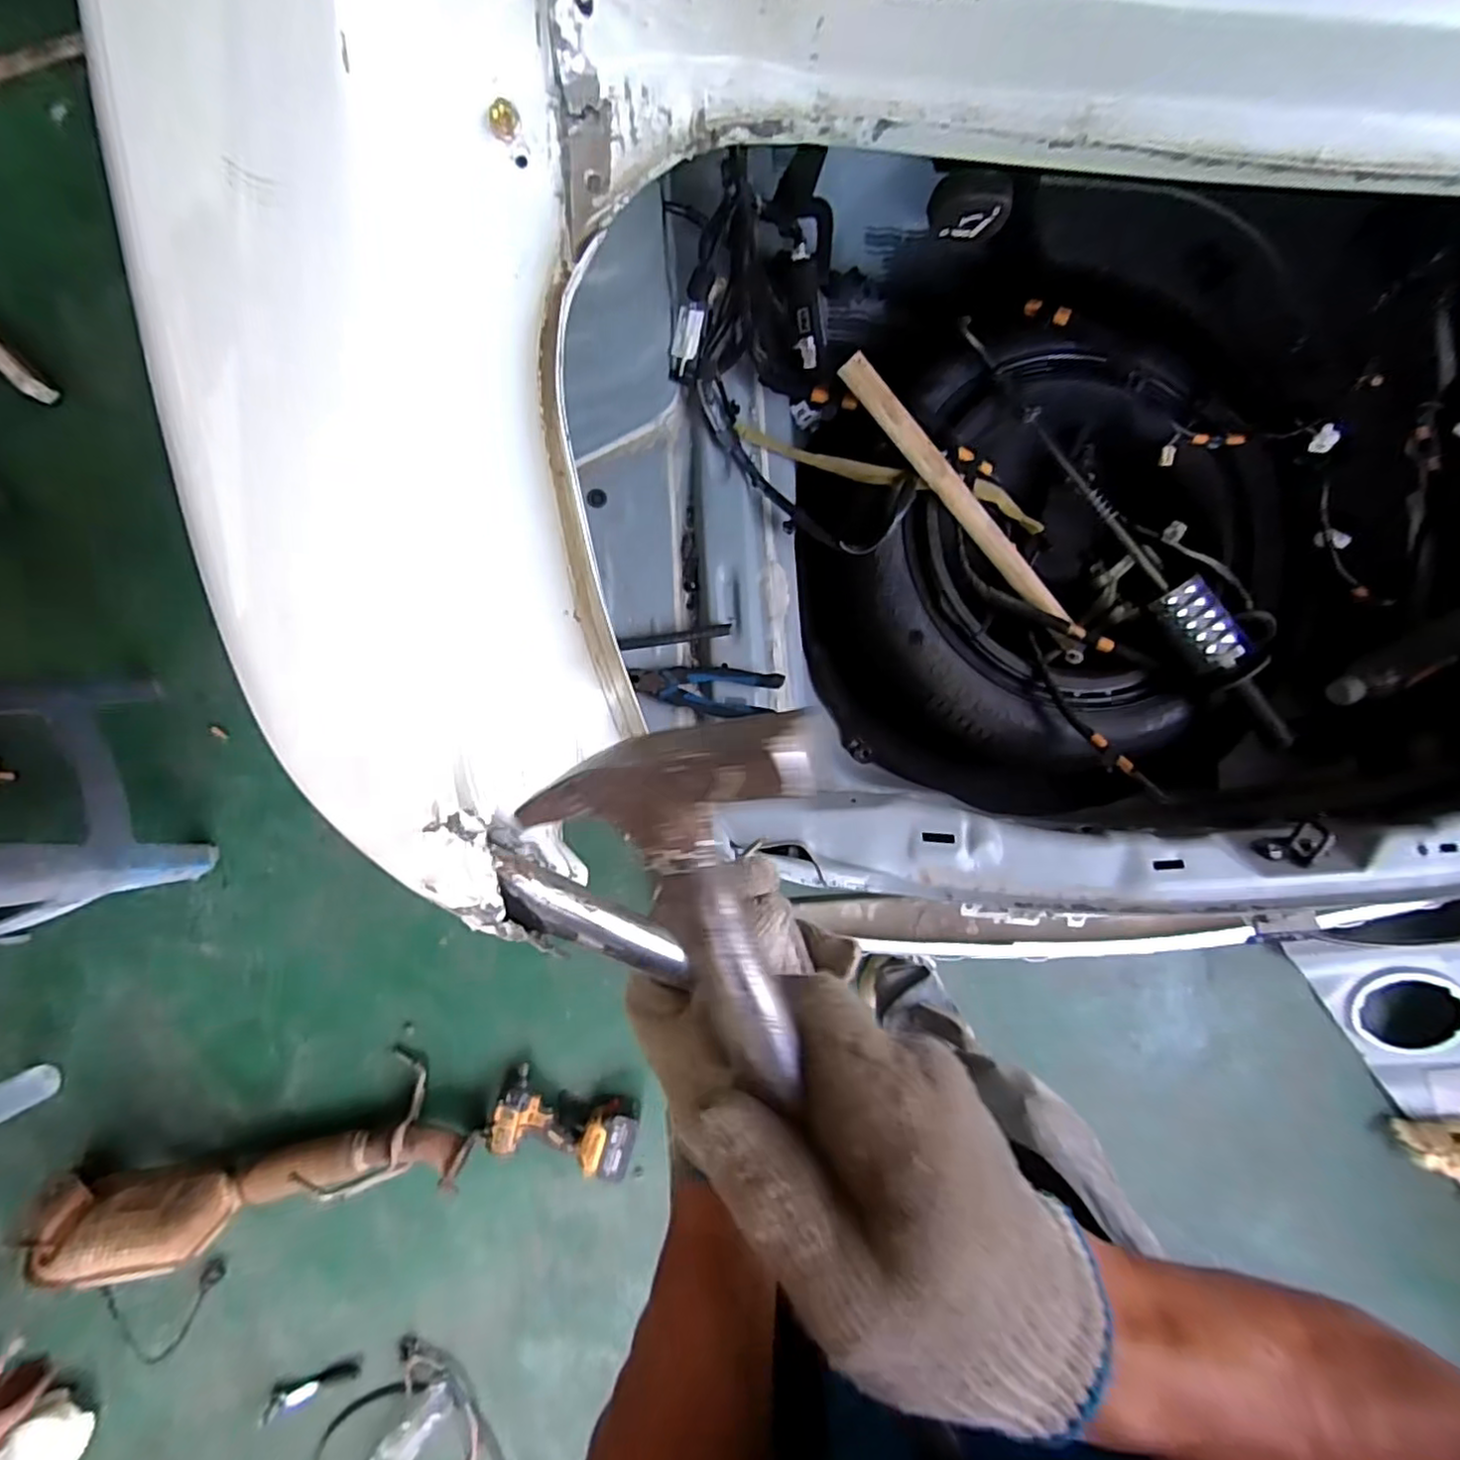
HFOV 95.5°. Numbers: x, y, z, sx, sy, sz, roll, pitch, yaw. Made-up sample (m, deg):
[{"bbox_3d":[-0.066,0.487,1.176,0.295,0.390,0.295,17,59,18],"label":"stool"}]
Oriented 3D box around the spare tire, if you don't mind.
[{"bbox_3d":[0.402,-0.234,0.810,0.560,0.145,0.609,33,85,-2],"label":"spare tire"}]

